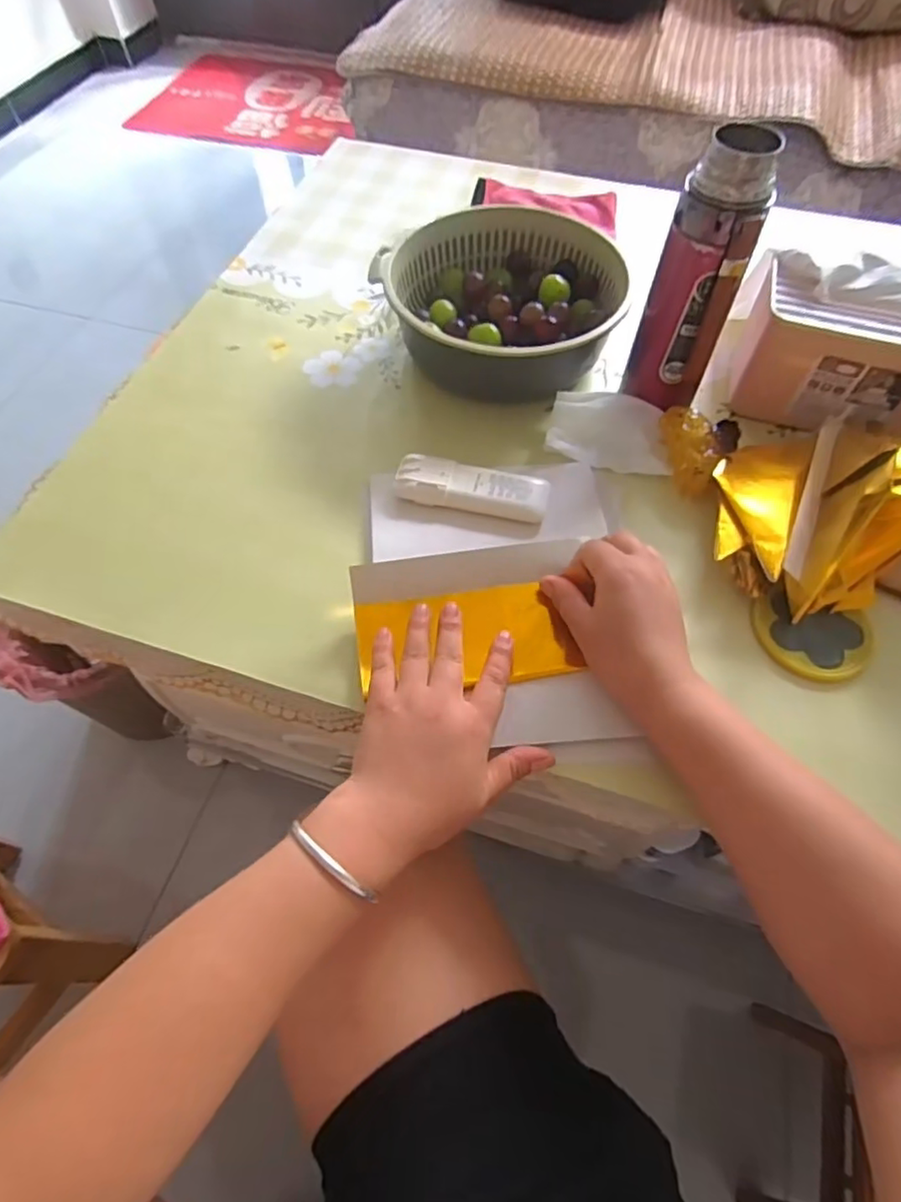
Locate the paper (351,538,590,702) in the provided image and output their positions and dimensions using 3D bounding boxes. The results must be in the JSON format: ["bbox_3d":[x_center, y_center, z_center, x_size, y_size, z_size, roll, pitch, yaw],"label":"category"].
[{"bbox_3d":[0.019,0.008,0.456,0.174,0.009,0.110,-7,62,-11],"label":"paper"}]

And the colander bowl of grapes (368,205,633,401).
[{"bbox_3d":[0.047,-0.289,0.600,0.219,0.084,0.186,21,58,9],"label":"colander bowl of grapes"}]

